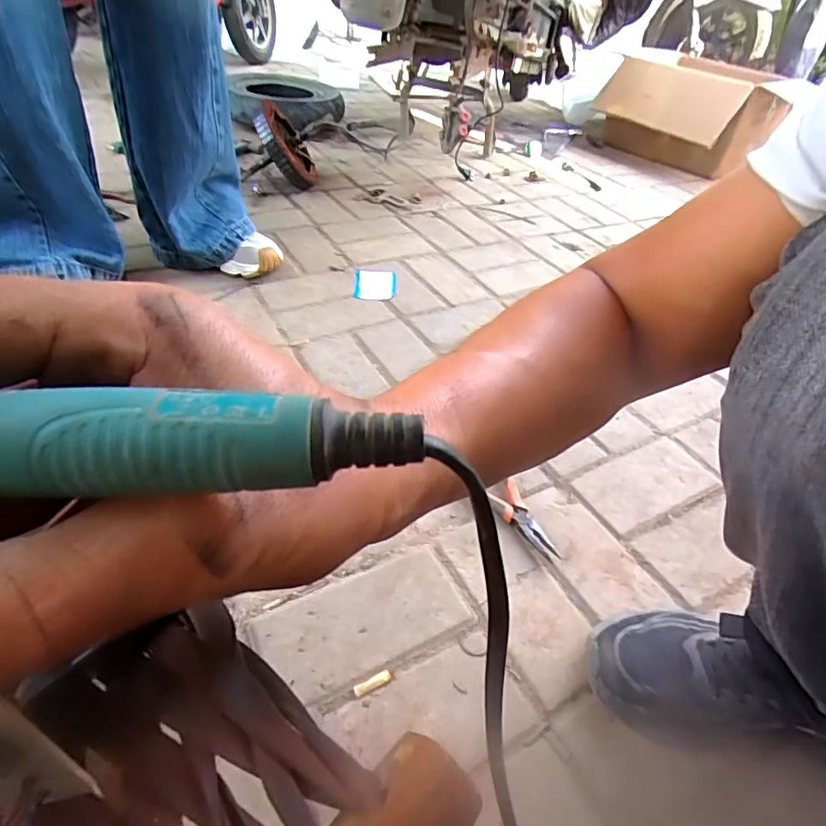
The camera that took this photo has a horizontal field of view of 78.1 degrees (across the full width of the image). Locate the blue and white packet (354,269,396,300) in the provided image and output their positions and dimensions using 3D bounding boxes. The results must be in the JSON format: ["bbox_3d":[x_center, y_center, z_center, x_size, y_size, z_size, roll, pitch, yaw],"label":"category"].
[{"bbox_3d":[-0.071,-0.247,0.970,0.074,0.010,0.115,3,43,-5],"label":"blue and white packet"}]

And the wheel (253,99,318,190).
[{"bbox_3d":[-0.312,-0.654,1.261,0.046,0.205,0.183,-21,61,25],"label":"wheel"}]

